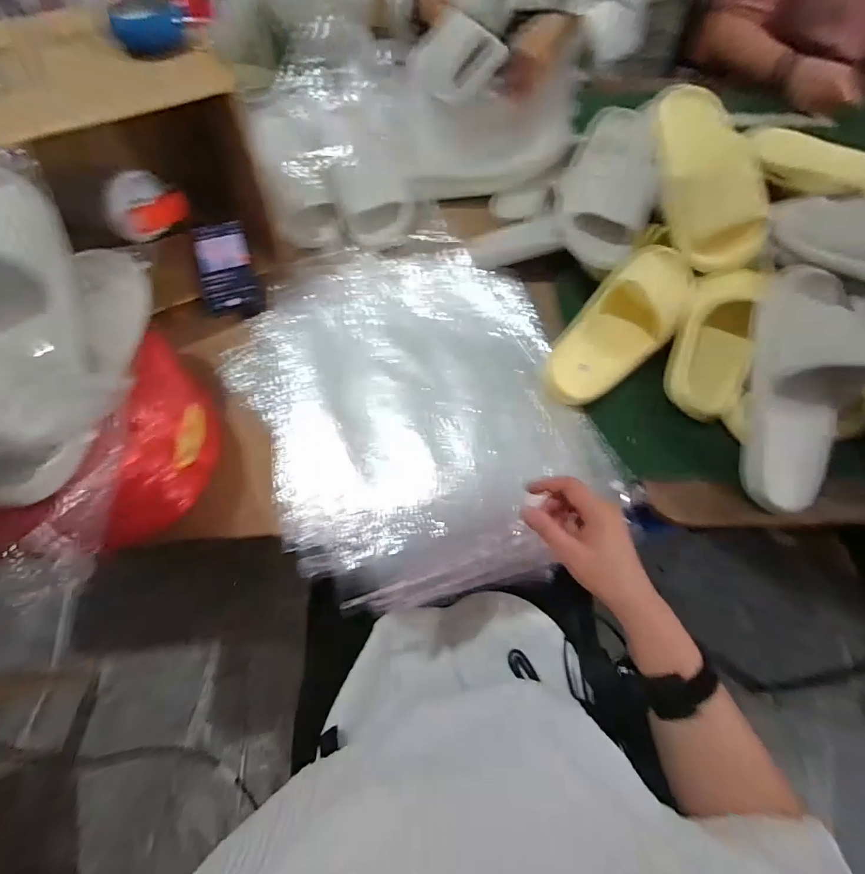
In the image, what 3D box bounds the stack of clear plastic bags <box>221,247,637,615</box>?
[{"bbox_3d":[-0.027,-0.055,0.573,0.386,0.042,0.492,-18,63,-8],"label":"stack of clear plastic bags"}]

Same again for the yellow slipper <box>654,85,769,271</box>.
[{"bbox_3d":[0.360,-0.346,0.585,0.095,0.071,0.260,-13,86,-6],"label":"yellow slipper"}]

